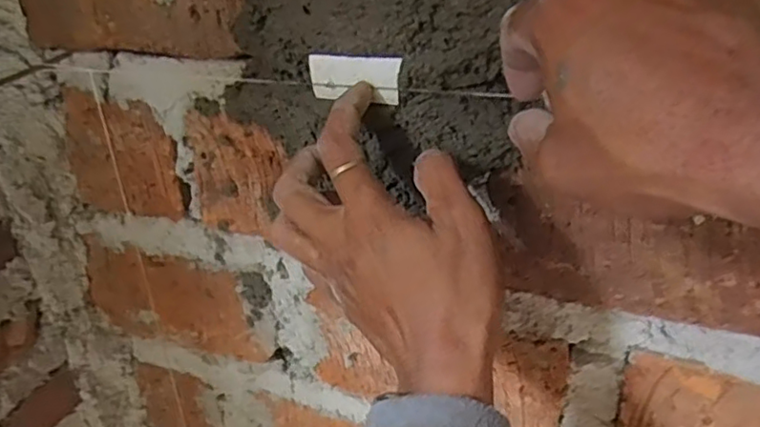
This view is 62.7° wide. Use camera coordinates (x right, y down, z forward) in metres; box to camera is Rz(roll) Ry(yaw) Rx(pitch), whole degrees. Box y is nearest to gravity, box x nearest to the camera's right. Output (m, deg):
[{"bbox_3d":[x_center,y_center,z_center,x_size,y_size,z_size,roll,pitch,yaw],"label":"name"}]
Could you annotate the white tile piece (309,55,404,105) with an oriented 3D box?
[{"bbox_3d":[-0.014,-0.074,0.346,0.056,0.026,0.004,7,29,24],"label":"white tile piece"}]

